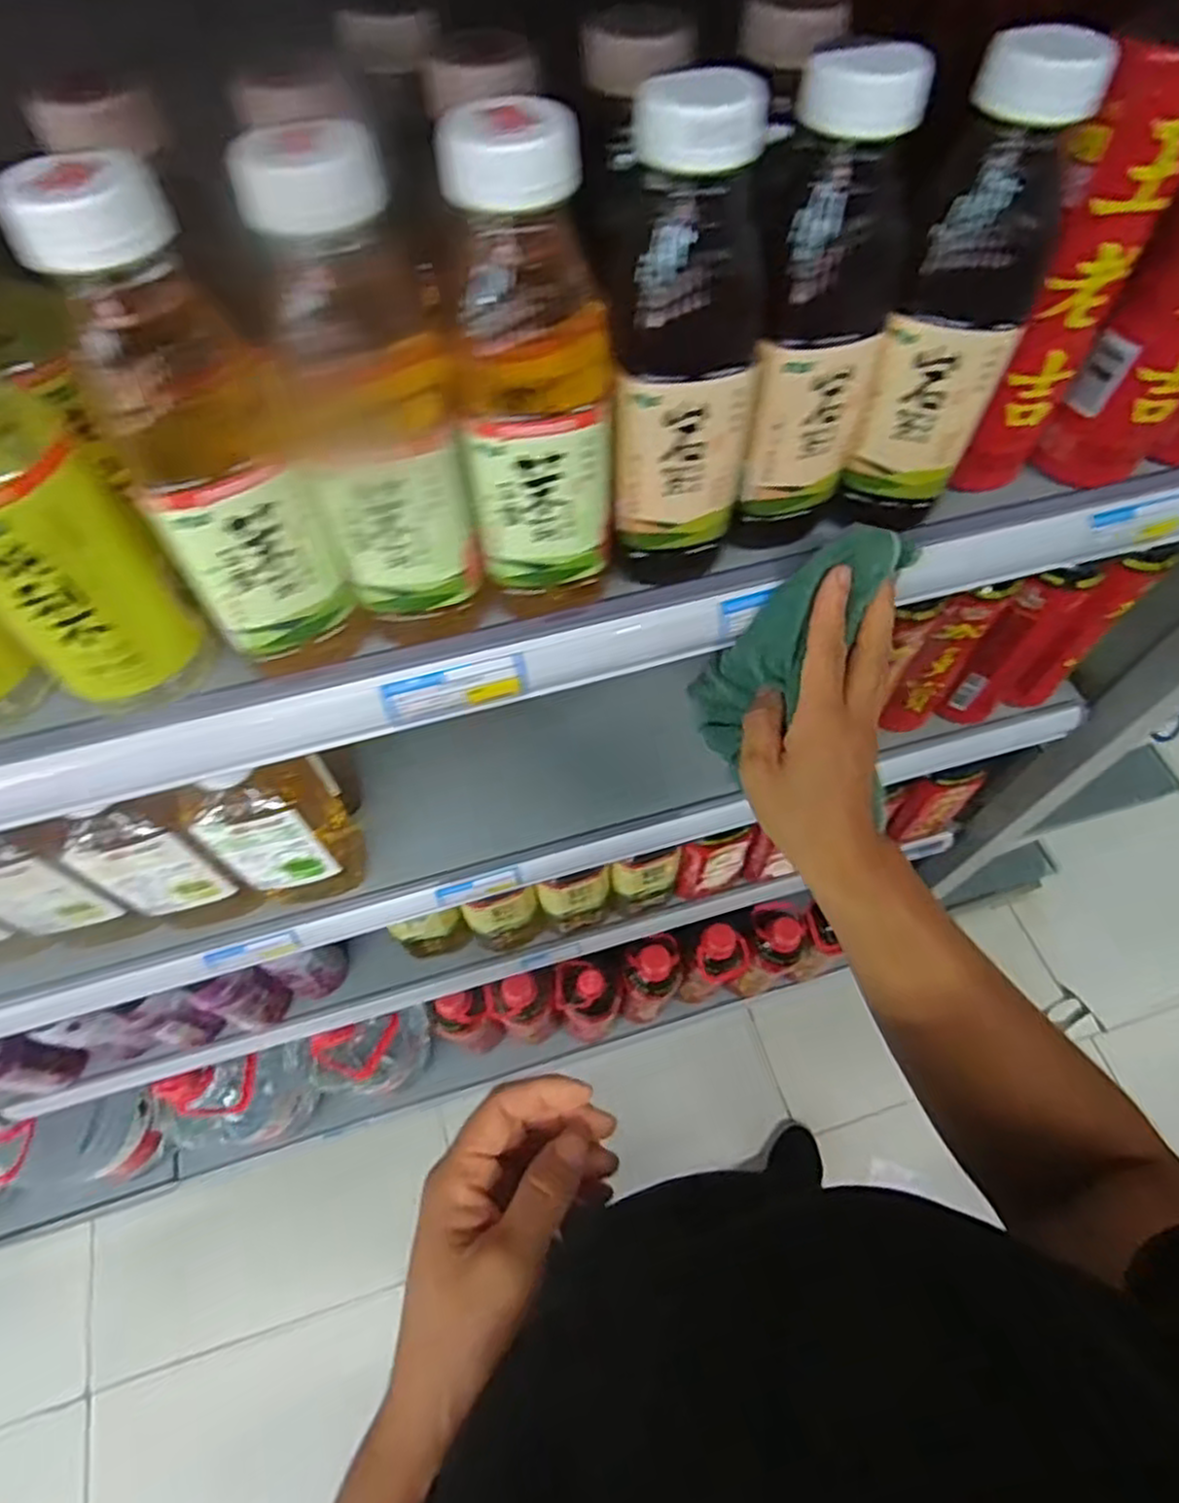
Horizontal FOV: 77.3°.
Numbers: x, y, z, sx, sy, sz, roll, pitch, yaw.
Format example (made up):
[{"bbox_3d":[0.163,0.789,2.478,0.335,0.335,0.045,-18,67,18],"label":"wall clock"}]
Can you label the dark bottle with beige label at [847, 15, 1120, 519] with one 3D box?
[{"bbox_3d":[0.163,-0.189,0.333,0.056,0.191,0.052,28,65,15],"label":"dark bottle with beige label"}]

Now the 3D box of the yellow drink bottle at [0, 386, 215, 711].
[{"bbox_3d":[-0.223,-0.087,0.291,0.073,0.167,0.064,38,67,19],"label":"yellow drink bottle"}]

